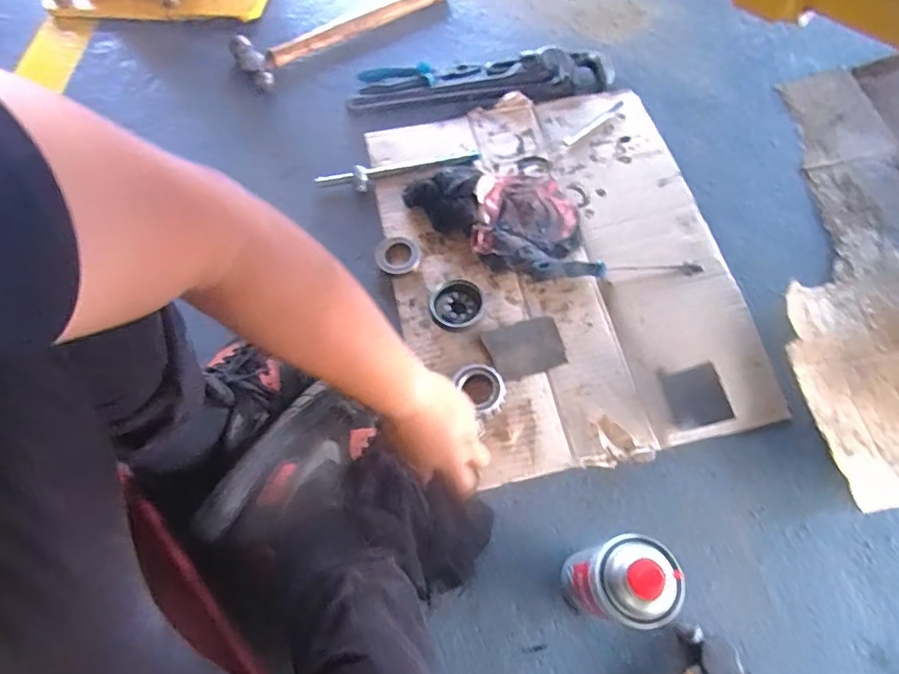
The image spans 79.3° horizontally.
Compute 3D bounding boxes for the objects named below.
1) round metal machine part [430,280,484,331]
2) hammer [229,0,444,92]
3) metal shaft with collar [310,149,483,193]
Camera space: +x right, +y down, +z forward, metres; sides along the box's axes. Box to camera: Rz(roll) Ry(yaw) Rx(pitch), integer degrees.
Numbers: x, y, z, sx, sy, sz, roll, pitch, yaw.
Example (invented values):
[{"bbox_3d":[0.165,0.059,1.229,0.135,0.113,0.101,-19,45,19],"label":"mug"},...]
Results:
[{"bbox_3d":[0.011,-0.039,0.701,0.066,0.041,0.071,0,66,1],"label":"round metal machine part"},{"bbox_3d":[-0.180,-0.544,0.944,0.385,0.039,0.100,-31,69,-12],"label":"hammer"},{"bbox_3d":[-0.075,-0.252,0.815,0.246,0.012,0.036,-14,66,-6],"label":"metal shaft with collar"}]

